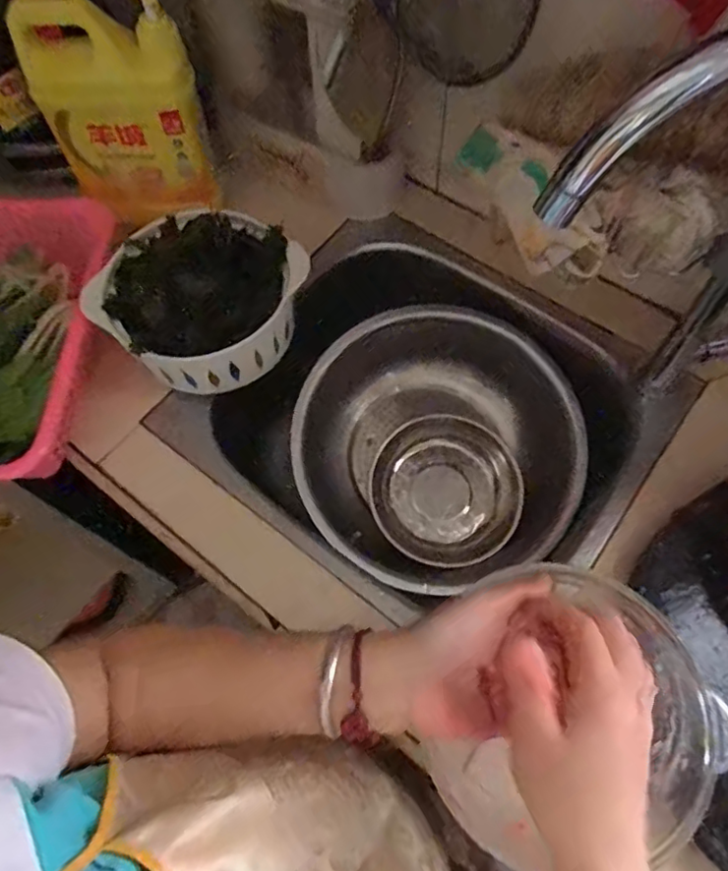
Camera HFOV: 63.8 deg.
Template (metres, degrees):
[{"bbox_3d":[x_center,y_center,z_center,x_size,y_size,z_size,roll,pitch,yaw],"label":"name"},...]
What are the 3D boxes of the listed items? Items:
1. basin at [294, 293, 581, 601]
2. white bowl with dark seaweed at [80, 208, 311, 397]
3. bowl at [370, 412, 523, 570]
[{"bbox_3d":[0.086,0.026,0.670,0.308,0.110,0.341,-20,95,-3],"label":"basin"},{"bbox_3d":[-0.153,-0.129,0.557,0.172,0.067,0.165,21,67,11],"label":"white bowl with dark seaweed"},{"bbox_3d":[0.091,0.062,0.658,0.159,0.057,0.155,-1,65,2],"label":"bowl"}]

